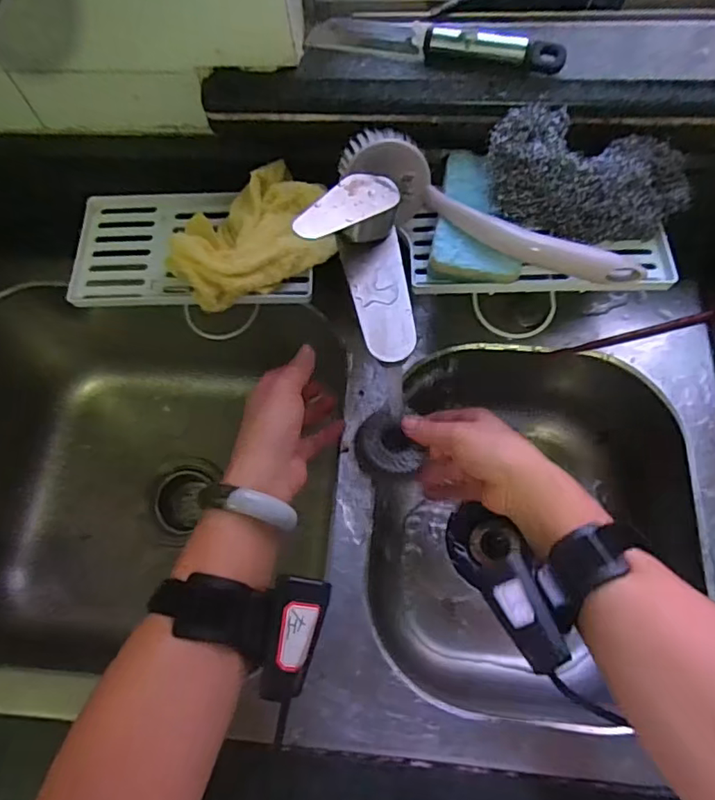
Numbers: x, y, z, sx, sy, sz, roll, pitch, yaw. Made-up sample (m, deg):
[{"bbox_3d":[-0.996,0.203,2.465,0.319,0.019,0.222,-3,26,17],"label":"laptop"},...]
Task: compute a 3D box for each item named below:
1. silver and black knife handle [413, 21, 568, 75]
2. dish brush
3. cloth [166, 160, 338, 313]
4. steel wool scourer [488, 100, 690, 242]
[{"bbox_3d":[0.097,-0.262,0.412,0.113,0.018,0.026,13,69,8],"label":"silver and black knife handle"},{"bbox_3d":[0.099,-0.144,0.429,0.244,0.051,0.045,28,72,14],"label":"dish brush"},{"bbox_3d":[-0.089,-0.141,0.452,0.134,0.039,0.097,-28,69,-8],"label":"cloth"},{"bbox_3d":[0.174,-0.167,0.424,0.160,0.057,0.073,7,67,-10],"label":"steel wool scourer"}]

